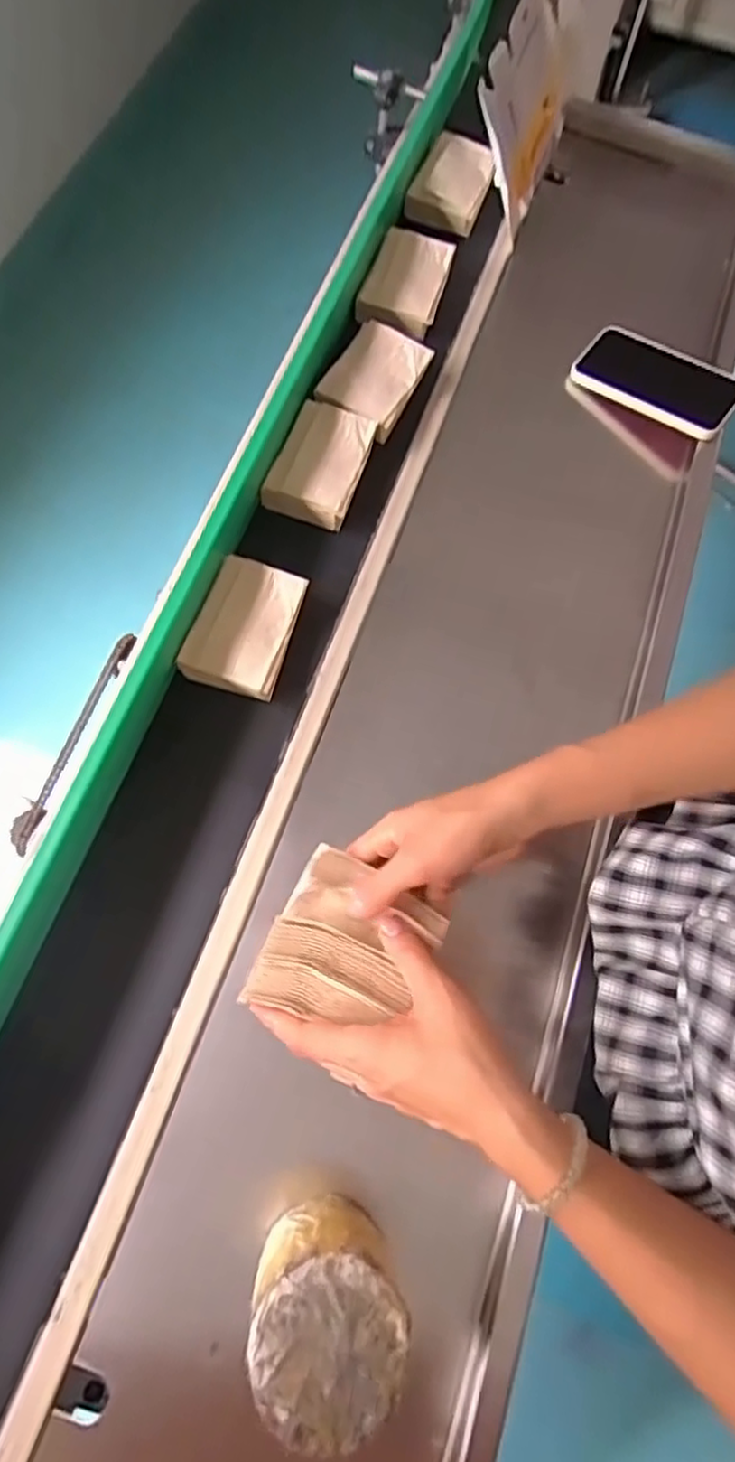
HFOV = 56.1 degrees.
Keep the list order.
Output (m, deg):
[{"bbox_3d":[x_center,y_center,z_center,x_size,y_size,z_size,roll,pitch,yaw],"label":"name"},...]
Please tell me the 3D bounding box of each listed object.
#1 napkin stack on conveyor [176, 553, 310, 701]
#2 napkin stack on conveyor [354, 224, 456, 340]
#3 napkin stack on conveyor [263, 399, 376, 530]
[{"bbox_3d":[-0.097,-0.084,0.553,0.074,0.024,0.103,18,71,4],"label":"napkin stack on conveyor"},{"bbox_3d":[0.039,-0.451,0.693,0.076,0.026,0.129,21,71,5],"label":"napkin stack on conveyor"},{"bbox_3d":[-0.040,-0.238,0.614,0.071,0.027,0.105,21,71,6],"label":"napkin stack on conveyor"}]

